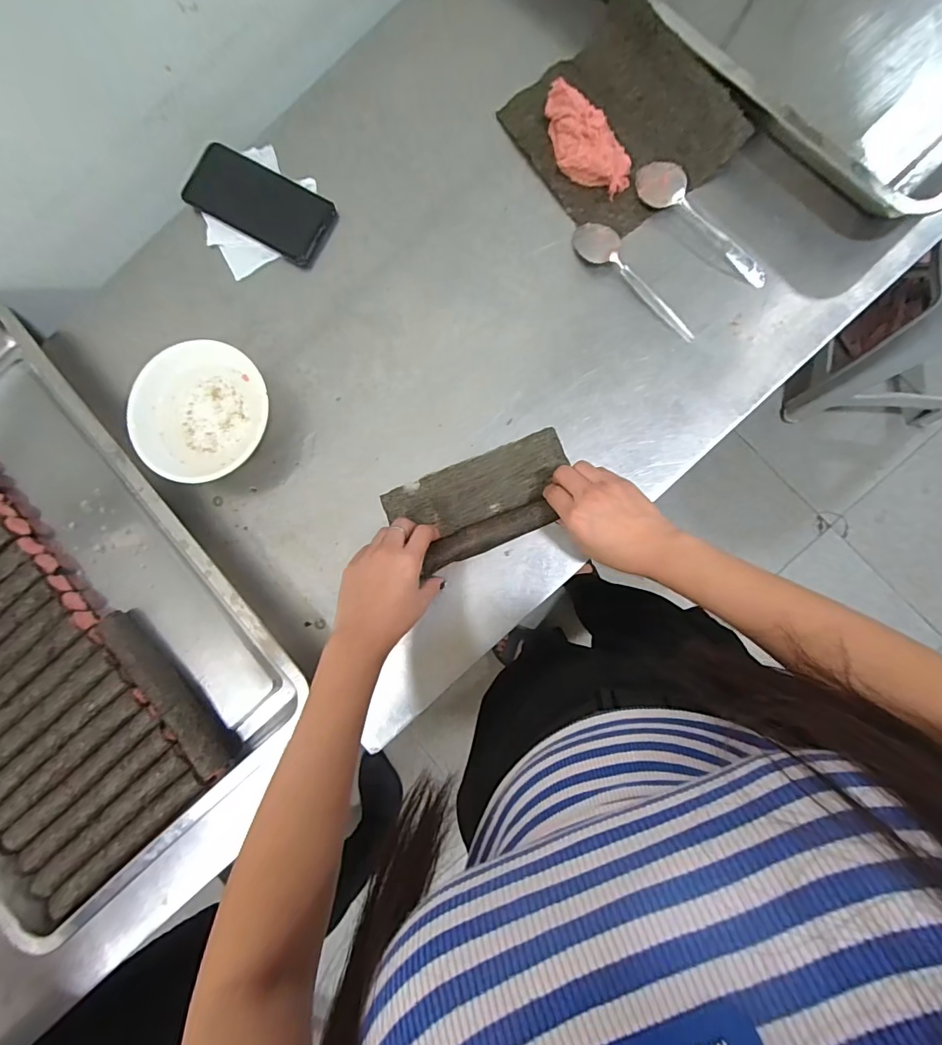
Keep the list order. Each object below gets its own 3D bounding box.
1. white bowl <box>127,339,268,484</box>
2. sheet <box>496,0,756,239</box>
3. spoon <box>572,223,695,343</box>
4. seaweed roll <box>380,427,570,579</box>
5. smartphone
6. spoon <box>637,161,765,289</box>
[{"bbox_3d":[-0.282,-0.116,0.500,0.140,0.043,0.139,0,87,4],"label":"white bowl"},{"bbox_3d":[0.151,-0.414,0.488,0.175,0.054,0.197,-35,85,2],"label":"sheet"},{"bbox_3d":[0.173,-0.254,0.487,0.166,0.014,0.038,43,91,5],"label":"spoon"},{"bbox_3d":[0.014,-0.023,0.477,0.188,0.039,0.094,-23,86,-1],"label":"seaweed roll"},{"bbox_3d":[-0.238,-0.361,0.531,0.170,0.011,0.076,30,90,5],"label":"smartphone"},{"bbox_3d":[0.241,-0.309,0.483,0.170,0.018,0.032,44,91,5],"label":"spoon"}]

